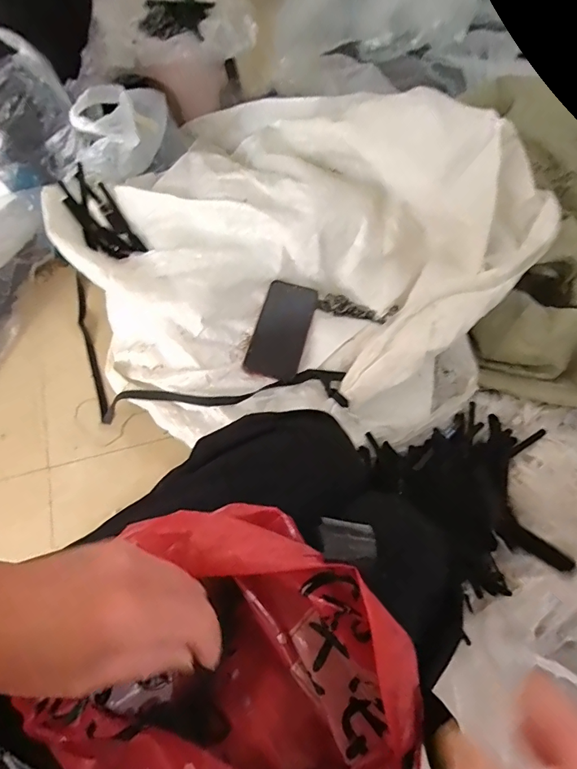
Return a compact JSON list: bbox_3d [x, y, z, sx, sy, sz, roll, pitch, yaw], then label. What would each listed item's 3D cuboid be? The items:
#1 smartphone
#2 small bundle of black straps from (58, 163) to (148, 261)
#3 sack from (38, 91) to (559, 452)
[{"bbox_3d":[-0.009,-0.084,0.655,0.075,0.011,0.169,18,60,1],"label":"smartphone"},{"bbox_3d":[-0.309,-0.271,0.715,0.071,0.026,0.176,-35,85,-16],"label":"small bundle of black straps"},{"bbox_3d":[0.012,-0.176,0.636,0.558,0.215,0.574,-42,73,-18],"label":"sack"}]

